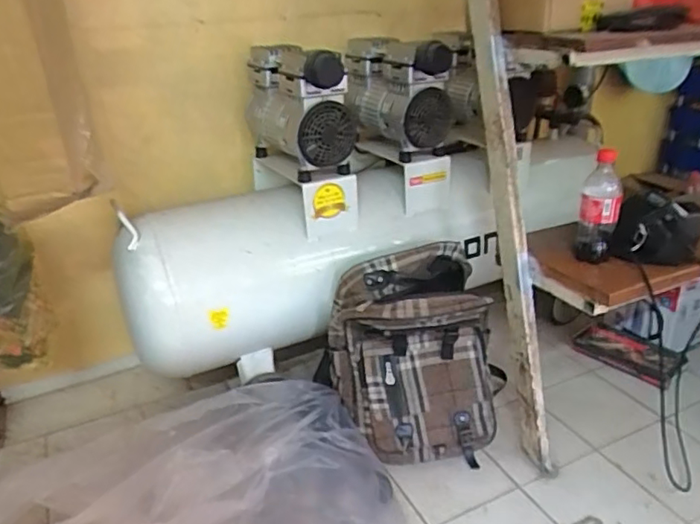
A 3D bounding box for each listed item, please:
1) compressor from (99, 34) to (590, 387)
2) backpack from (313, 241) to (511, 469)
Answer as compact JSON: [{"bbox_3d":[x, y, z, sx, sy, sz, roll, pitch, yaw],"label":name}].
[{"bbox_3d":[0.065,-0.150,1.249,1.094,0.606,0.289,-14,27,-23],"label":"compressor"},{"bbox_3d":[0.121,0.192,1.115,0.309,0.366,0.212,-5,25,-7],"label":"backpack"}]

